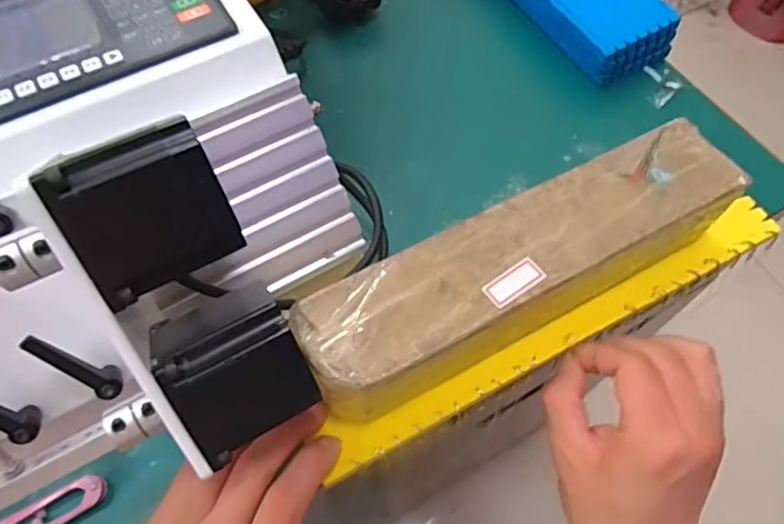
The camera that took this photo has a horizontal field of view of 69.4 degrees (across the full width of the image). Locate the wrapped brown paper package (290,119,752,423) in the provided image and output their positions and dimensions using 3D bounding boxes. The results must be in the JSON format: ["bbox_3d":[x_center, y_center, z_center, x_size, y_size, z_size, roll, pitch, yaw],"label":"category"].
[{"bbox_3d":[0.079,0.005,0.328,0.268,0.057,0.067,-26,65,-13],"label":"wrapped brown paper package"}]

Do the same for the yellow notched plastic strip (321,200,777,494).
[{"bbox_3d":[0.114,0.038,0.354,0.331,0.007,0.034,-25,65,-15],"label":"yellow notched plastic strip"}]

